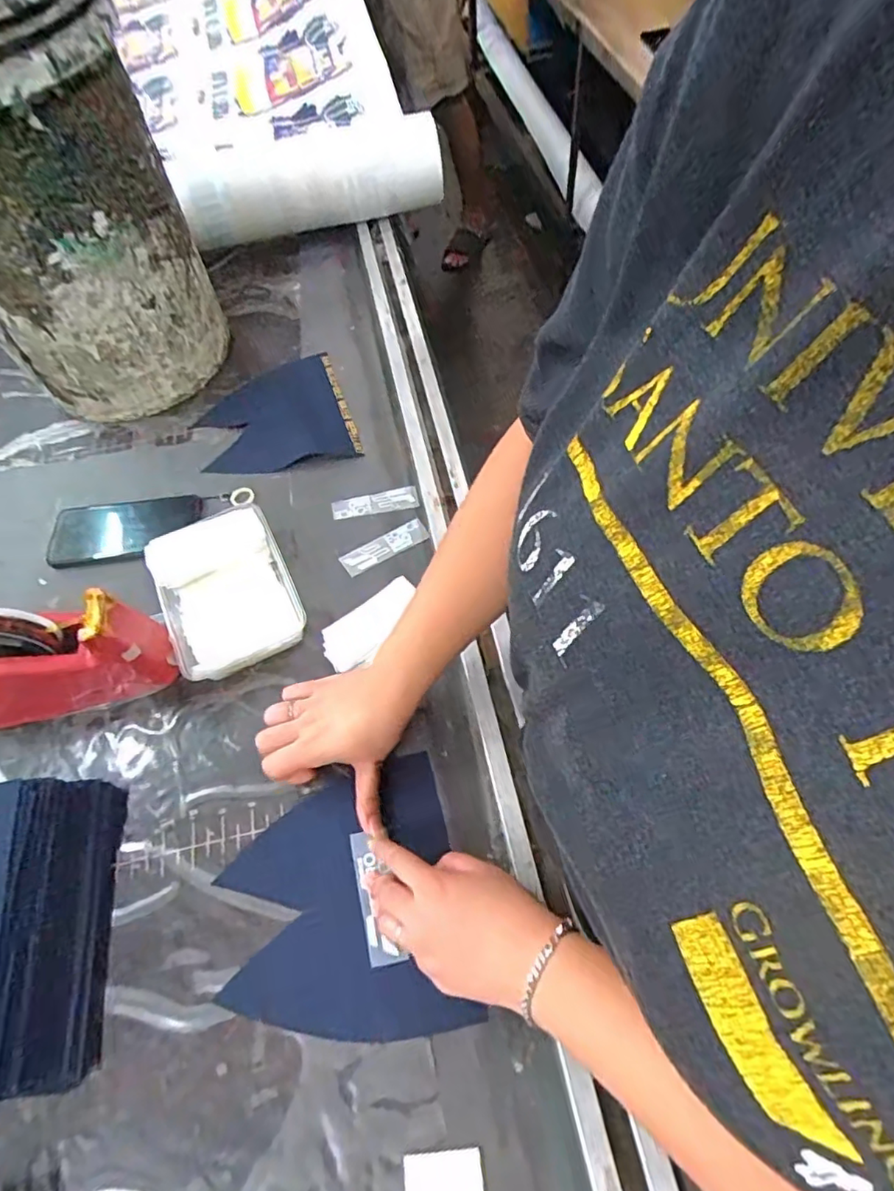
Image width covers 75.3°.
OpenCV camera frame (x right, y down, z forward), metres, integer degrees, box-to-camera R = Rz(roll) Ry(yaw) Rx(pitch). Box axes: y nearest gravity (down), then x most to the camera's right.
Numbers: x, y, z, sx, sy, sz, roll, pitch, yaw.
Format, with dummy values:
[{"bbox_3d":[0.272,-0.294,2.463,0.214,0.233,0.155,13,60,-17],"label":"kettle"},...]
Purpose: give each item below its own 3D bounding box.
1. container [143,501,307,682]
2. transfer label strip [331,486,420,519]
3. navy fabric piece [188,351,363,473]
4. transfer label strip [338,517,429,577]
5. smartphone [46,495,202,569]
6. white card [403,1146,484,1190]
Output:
[{"bbox_3d":[-0.218,-0.005,0.576,0.124,0.040,0.168,-26,64,-10],"label":"container"},{"bbox_3d":[-0.080,-0.103,0.645,0.095,0.004,0.031,-10,62,-2],"label":"transfer label strip"},{"bbox_3d":[-0.212,-0.215,0.711,0.178,0.012,0.173,-18,63,-6],"label":"navy fabric piece"},{"bbox_3d":[-0.066,-0.051,0.610,0.094,0.004,0.028,-28,72,-13],"label":"transfer label strip"},{"bbox_3d":[-0.356,-0.075,0.637,0.153,0.009,0.076,-10,62,-2],"label":"smartphone"},{"bbox_3d":[-0.002,0.377,0.370,0.050,0.004,0.032,-7,62,0],"label":"white card"}]

